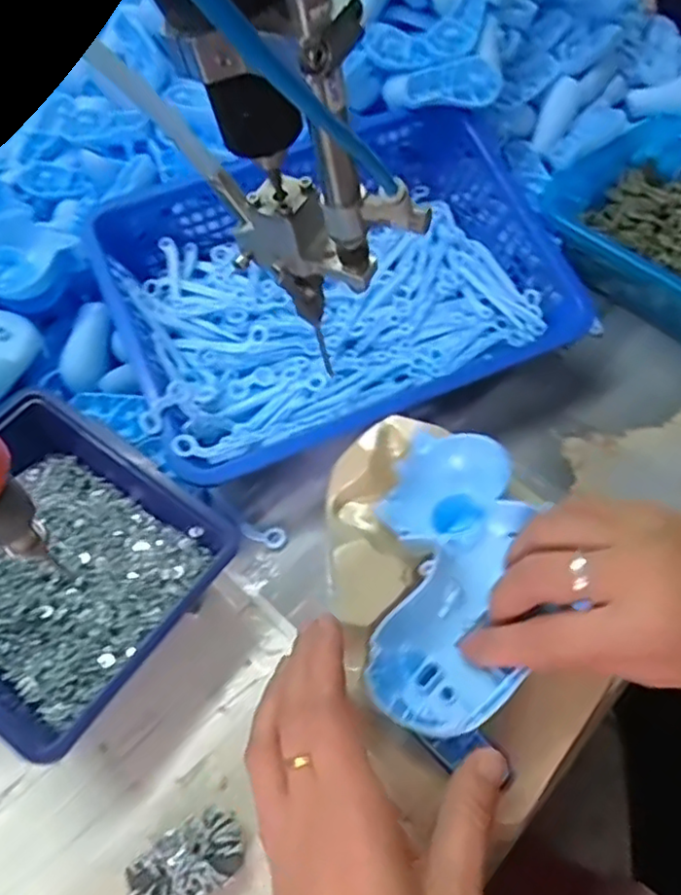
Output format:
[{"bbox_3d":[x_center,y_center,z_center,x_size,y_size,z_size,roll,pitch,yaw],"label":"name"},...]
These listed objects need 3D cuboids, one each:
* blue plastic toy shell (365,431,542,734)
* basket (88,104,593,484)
[{"bbox_3d":[0.052,0.060,0.325,0.082,0.037,0.158,8,54,8],"label":"blue plastic toy shell"},{"bbox_3d":[-0.002,-0.118,0.451,0.295,0.072,0.218,-20,57,-10],"label":"basket"}]

